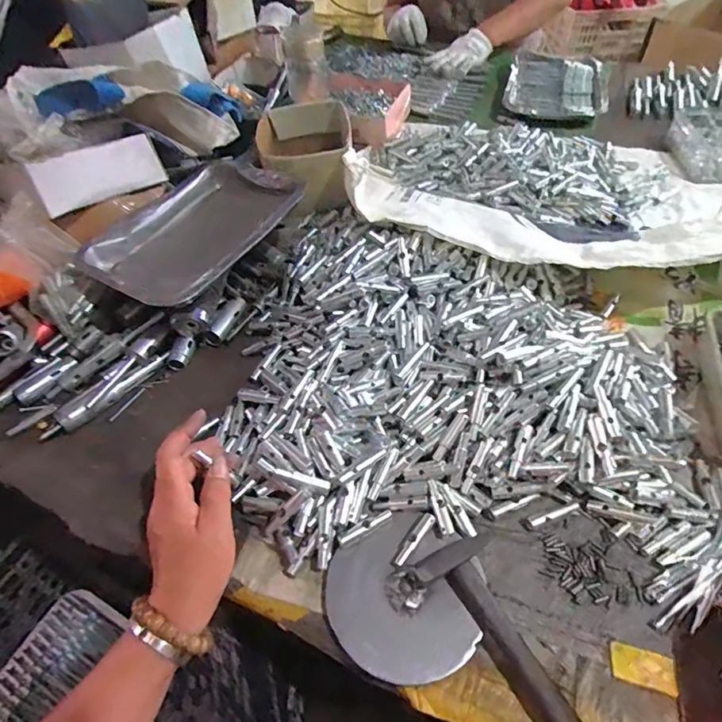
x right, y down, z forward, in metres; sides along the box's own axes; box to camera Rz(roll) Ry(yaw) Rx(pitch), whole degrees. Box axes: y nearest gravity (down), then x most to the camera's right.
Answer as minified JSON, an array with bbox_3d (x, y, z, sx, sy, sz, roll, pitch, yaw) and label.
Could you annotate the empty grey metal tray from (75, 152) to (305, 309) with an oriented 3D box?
[{"bbox_3d":[-0.192,-0.151,0.588,0.181,0.066,0.254,25,58,22],"label":"empty grey metal tray"}]

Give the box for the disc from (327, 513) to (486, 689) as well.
[{"bbox_3d":[0.038,0.187,0.379,0.121,0.008,0.116,-2,52,3],"label":"disc"}]

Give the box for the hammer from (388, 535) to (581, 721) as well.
[{"bbox_3d":[0.108,0.214,0.345,0.084,0.022,0.179,-32,56,-19],"label":"hammer"}]

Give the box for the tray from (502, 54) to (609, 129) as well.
[{"bbox_3d":[0.379,-0.523,0.924,0.188,0.044,0.248,12,54,13],"label":"tray"}]

